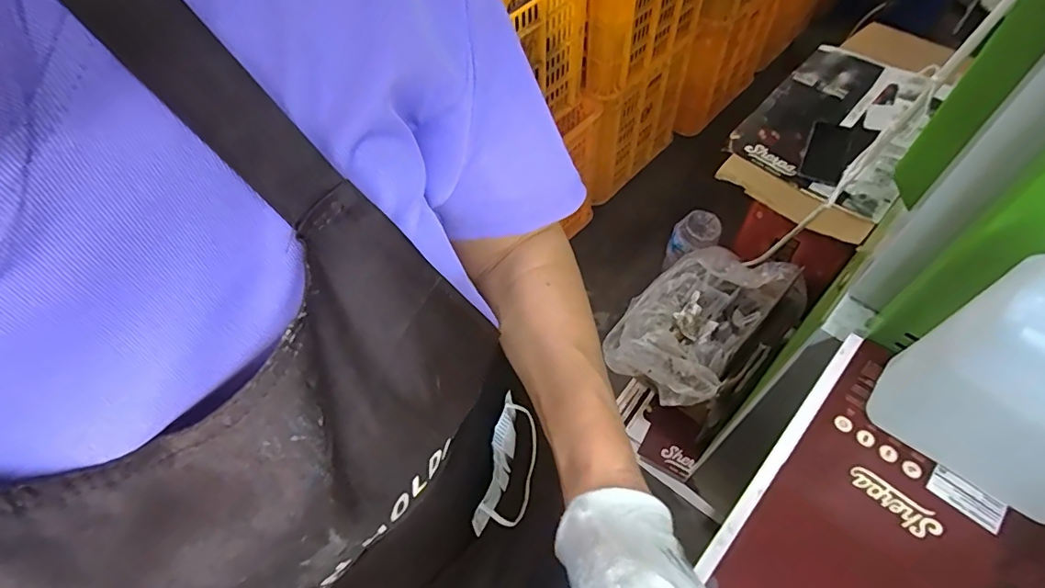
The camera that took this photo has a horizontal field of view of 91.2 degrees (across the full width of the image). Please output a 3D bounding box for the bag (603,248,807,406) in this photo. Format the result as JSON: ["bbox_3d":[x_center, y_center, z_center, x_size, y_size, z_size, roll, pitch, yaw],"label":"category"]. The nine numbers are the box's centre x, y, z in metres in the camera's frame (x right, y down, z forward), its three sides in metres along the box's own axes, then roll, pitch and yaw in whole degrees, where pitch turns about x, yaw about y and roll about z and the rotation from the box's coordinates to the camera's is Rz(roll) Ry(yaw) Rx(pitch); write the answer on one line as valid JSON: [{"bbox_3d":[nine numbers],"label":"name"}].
[{"bbox_3d":[0.387,0.055,1.091,0.261,0.177,0.358,37,67,24],"label":"bag"}]

